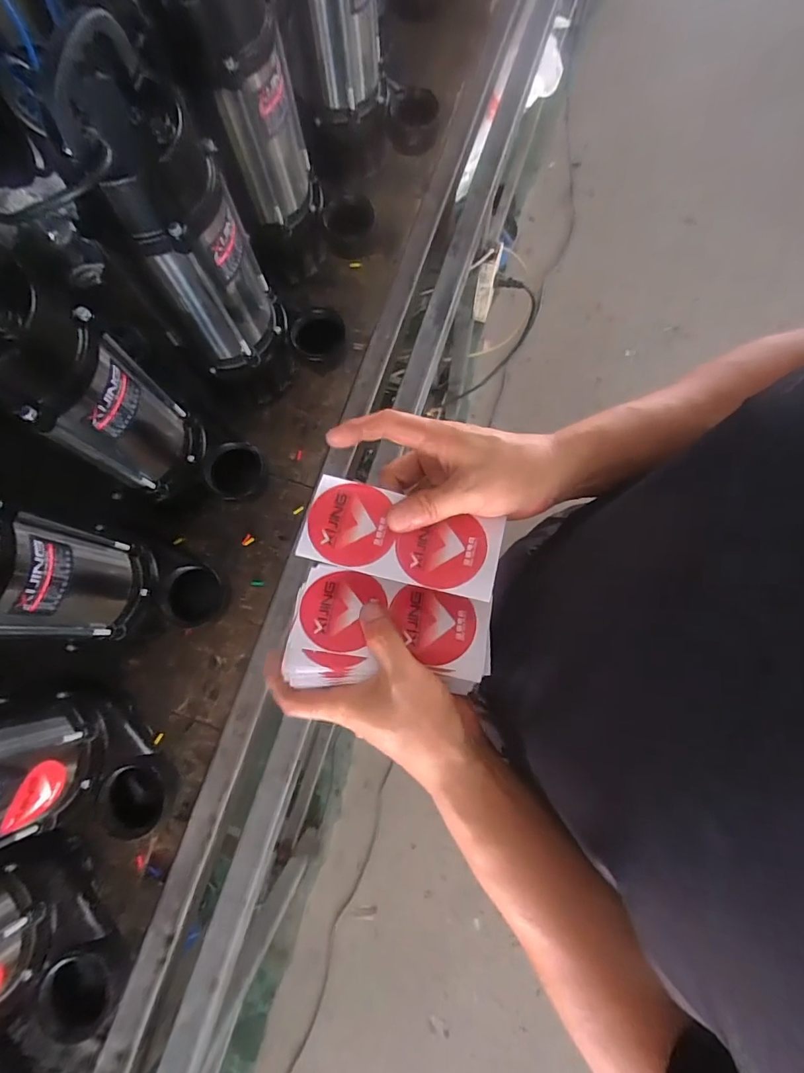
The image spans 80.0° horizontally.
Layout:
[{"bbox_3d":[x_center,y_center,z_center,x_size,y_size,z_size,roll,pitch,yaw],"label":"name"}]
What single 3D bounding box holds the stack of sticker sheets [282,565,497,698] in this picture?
[{"bbox_3d":[-0.008,0.071,0.365,0.150,0.018,0.085,5,77,1],"label":"stack of sticker sheets"}]

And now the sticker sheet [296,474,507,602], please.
[{"bbox_3d":[0.000,-0.001,0.360,0.145,0.010,0.067,13,73,5],"label":"sticker sheet"}]

